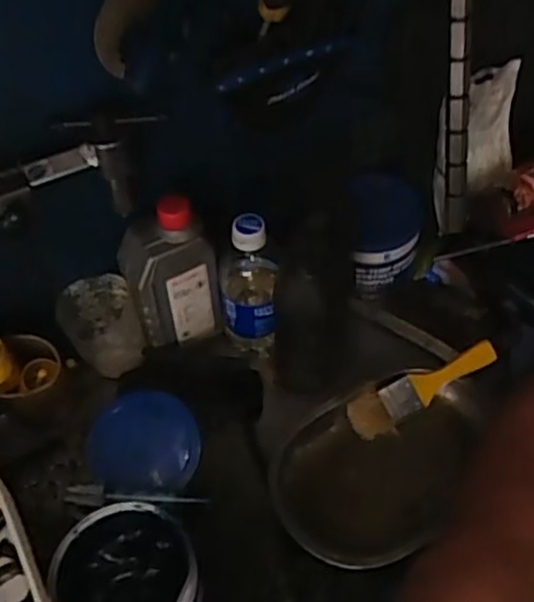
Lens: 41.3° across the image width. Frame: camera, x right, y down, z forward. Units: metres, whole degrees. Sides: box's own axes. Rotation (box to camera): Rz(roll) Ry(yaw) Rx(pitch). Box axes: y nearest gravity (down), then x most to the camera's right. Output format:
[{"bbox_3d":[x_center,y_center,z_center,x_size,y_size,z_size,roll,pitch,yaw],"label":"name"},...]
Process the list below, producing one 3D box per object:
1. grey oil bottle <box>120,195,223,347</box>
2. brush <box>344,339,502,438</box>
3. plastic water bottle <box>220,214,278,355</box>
[{"bbox_3d":[-0.089,-0.023,0.666,0.080,0.150,0.048,-19,51,-11],"label":"grey oil bottle"},{"bbox_3d":[0.147,0.084,0.663,0.149,0.011,0.041,-23,78,-3],"label":"brush"},{"bbox_3d":[-0.018,-0.023,0.676,0.057,0.138,0.061,-6,50,0],"label":"plastic water bottle"}]

